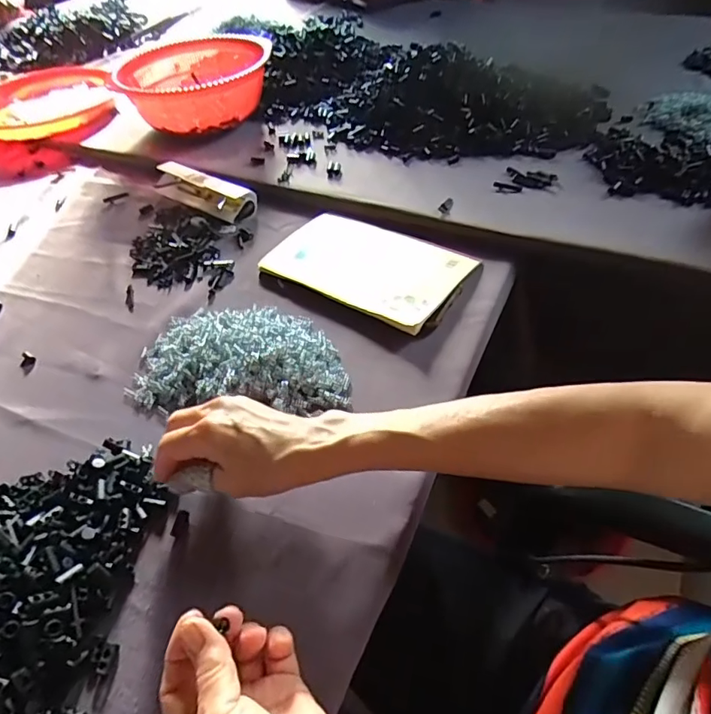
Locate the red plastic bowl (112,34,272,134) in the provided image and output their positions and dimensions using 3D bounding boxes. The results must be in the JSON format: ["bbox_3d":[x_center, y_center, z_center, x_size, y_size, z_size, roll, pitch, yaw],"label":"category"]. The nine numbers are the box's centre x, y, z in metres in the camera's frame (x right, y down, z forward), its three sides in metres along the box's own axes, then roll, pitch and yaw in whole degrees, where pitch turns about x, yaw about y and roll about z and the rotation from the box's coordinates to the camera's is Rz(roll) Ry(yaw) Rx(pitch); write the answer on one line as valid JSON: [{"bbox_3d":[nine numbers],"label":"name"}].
[{"bbox_3d":[-0.241,-0.420,0.808,0.218,0.099,0.241,-26,51,-19],"label":"red plastic bowl"}]

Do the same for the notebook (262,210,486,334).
[{"bbox_3d":[0.014,-0.104,0.570,0.213,0.014,0.141,25,55,25],"label":"notebook"}]

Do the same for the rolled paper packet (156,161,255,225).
[{"bbox_3d":[-0.197,-0.218,0.670,0.158,0.035,0.045,28,56,26],"label":"rolled paper packet"}]

